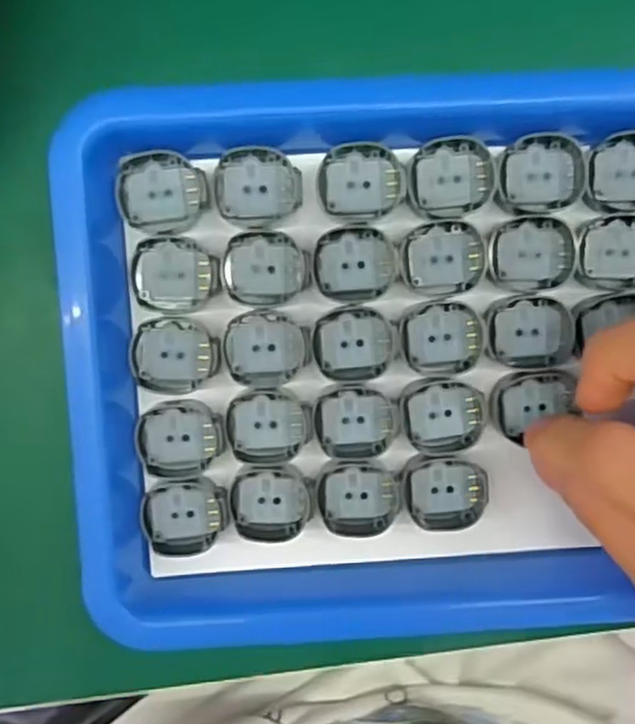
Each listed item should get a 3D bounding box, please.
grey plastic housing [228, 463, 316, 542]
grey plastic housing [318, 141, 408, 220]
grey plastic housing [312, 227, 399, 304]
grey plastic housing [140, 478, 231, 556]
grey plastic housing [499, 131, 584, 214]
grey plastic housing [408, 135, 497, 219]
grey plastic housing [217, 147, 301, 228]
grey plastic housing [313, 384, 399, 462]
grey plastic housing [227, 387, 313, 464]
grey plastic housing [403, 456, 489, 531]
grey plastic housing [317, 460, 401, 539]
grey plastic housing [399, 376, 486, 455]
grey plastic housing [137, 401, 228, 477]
[{"bbox_3d":[-0.015,0.047,0.240,0.027,0.004,0.025,-1,94,0],"label":"grey plastic housing"},{"bbox_3d":[0.015,-0.059,0.231,0.028,0.004,0.024,-4,94,0],"label":"grey plastic housing"},{"bbox_3d":[0.013,-0.032,0.234,0.027,0.004,0.024,-3,94,0],"label":"grey plastic housing"},{"bbox_3d":[-0.044,0.052,0.241,0.029,0.004,0.026,-10,94,0],"label":"grey plastic housing"},{"bbox_3d":[0.073,-0.061,0.233,0.028,0.004,0.025,-3,94,0],"label":"grey plastic housing"},{"bbox_3d":[0.044,-0.060,0.232,0.028,0.004,0.025,-5,94,0],"label":"grey plastic housing"},{"bbox_3d":[-0.019,-0.057,0.231,0.027,0.004,0.025,-7,94,0],"label":"grey plastic housing"},{"bbox_3d":[0.013,0.020,0.239,0.027,0.004,0.025,-2,94,0],"label":"grey plastic housing"},{"bbox_3d":[-0.016,0.022,0.238,0.027,0.004,0.025,-1,94,0],"label":"grey plastic housing"},{"bbox_3d":[0.043,0.045,0.242,0.027,0.004,0.025,2,94,0],"label":"grey plastic housing"},{"bbox_3d":[0.014,0.046,0.240,0.027,0.005,0.024,0,94,0],"label":"grey plastic housing"},{"bbox_3d":[0.042,0.018,0.239,0.027,0.004,0.026,-1,94,0],"label":"grey plastic housing"},{"bbox_3d":[-0.046,0.026,0.237,0.028,0.004,0.025,-1,94,0],"label":"grey plastic housing"}]

